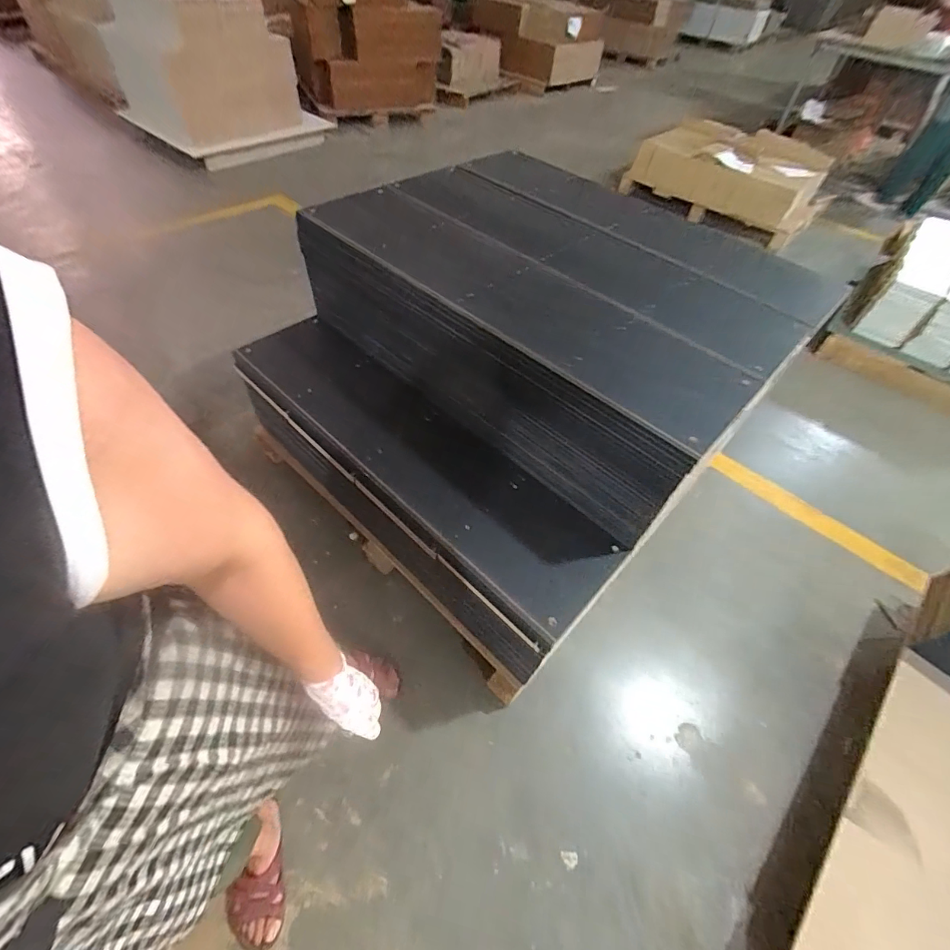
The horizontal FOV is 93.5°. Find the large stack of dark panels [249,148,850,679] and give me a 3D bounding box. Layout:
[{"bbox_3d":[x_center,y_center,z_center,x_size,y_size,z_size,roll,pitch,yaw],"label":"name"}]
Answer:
[{"bbox_3d":[0.064,-0.290,1.243,1.120,0.546,0.973,40,60,21],"label":"large stack of dark panels"}]

